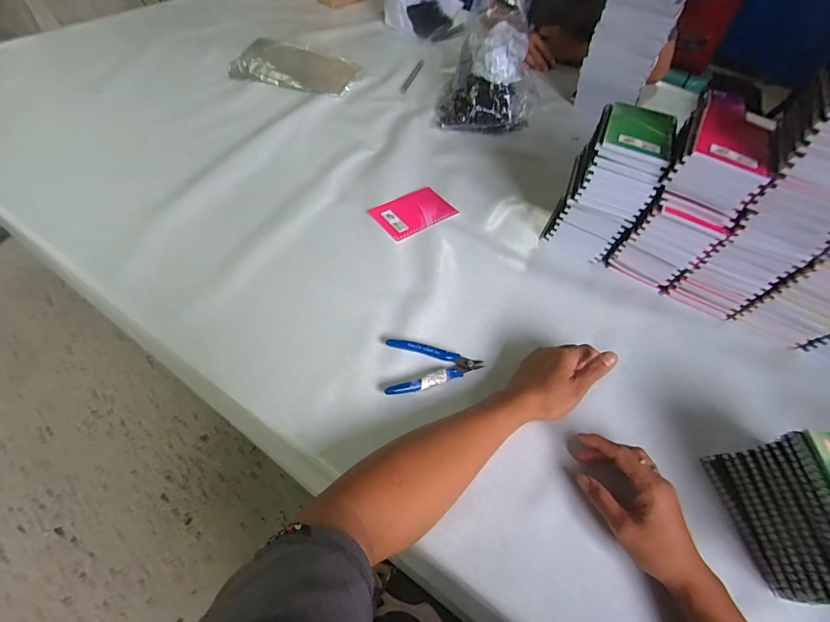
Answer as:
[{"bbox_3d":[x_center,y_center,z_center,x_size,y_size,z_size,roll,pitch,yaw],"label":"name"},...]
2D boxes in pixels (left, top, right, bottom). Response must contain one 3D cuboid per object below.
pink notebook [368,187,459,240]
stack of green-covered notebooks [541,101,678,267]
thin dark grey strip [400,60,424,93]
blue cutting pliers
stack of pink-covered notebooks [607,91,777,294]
[{"bbox_3d":[-0.001,-0.161,0.624,0.132,0.004,0.083,-31,63,-28],"label":"pink notebook"},{"bbox_3d":[0.280,-0.185,0.570,0.104,0.183,0.132,21,56,9],"label":"stack of green-covered notebooks"},{"bbox_3d":[-0.006,-0.552,0.902,0.016,0.005,0.169,16,55,6],"label":"thin dark grey strip"},{"bbox_3d":[0.023,0.062,0.459,0.119,0.013,0.066,-6,56,-9],"label":"blue cutting pliers"},{"bbox_3d":[0.383,-0.158,0.537,0.108,0.213,0.174,32,58,16],"label":"stack of pink-covered notebooks"}]

